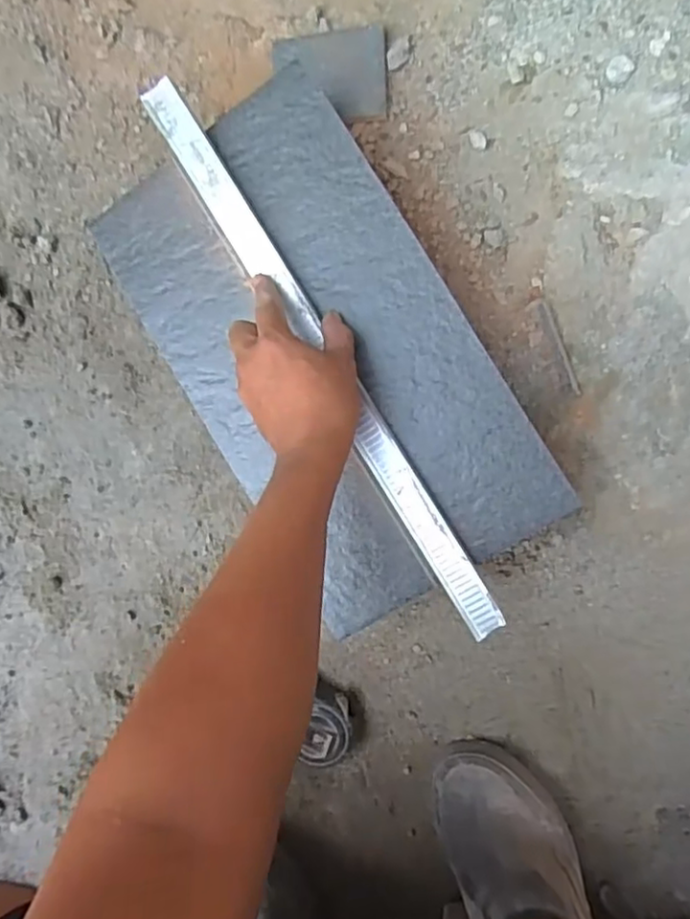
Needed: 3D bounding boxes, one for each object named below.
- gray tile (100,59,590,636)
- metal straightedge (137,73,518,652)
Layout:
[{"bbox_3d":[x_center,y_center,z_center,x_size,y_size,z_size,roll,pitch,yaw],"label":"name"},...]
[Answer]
[{"bbox_3d":[-0.019,-0.081,0.503,0.216,0.009,0.394,-32,87,11],"label":"gray tile"},{"bbox_3d":[-0.019,-0.080,0.492,0.029,0.016,0.484,-32,87,8],"label":"metal straightedge"}]

